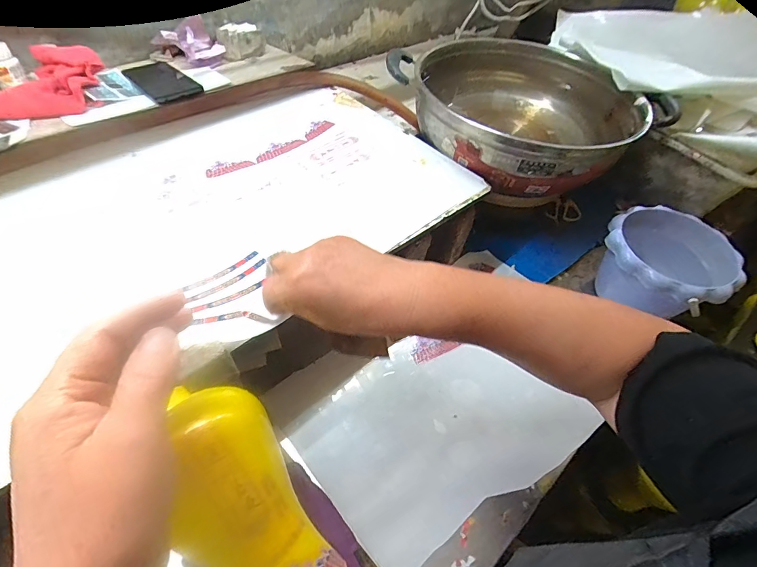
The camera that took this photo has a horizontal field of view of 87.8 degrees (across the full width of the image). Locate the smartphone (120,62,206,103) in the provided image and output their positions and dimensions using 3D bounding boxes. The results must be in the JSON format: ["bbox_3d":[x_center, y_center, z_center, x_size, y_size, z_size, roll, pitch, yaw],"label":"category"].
[{"bbox_3d":[-0.353,-0.329,0.637,0.076,0.008,0.176,-31,53,-28],"label":"smartphone"}]

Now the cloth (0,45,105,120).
[{"bbox_3d":[-0.513,-0.294,0.559,0.213,0.050,0.147,-7,55,-15],"label":"cloth"}]

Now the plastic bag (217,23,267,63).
[{"bbox_3d":[-0.253,-0.450,0.725,0.080,0.037,0.069,-24,59,-20],"label":"plastic bag"}]

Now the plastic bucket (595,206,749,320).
[{"bbox_3d":[0.381,-0.012,0.548,0.149,0.122,0.150,5,53,-6],"label":"plastic bucket"}]

